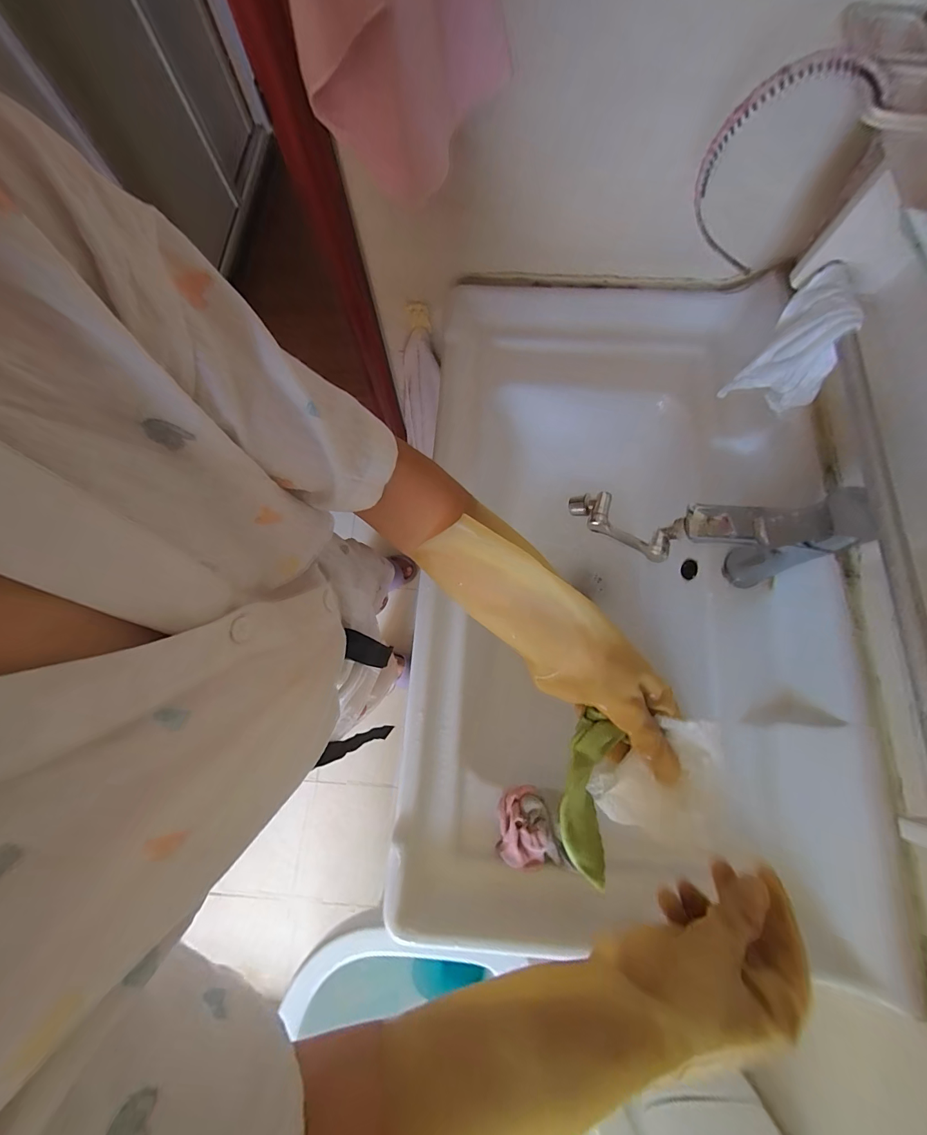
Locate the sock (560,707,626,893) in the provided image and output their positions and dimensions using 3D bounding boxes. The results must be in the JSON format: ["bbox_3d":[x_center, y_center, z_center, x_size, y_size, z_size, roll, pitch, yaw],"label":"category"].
[{"bbox_3d":[0.105,0.197,0.338,0.041,0.040,0.150,-3,108,0],"label":"sock"}]

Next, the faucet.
[{"bbox_3d":[0.249,-0.038,0.436,0.255,0.168,0.060,6,75,3],"label":"faucet"}]

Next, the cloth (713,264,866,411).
[{"bbox_3d":[0.348,-0.224,0.407,0.062,0.107,0.081,-44,78,-10],"label":"cloth"}]

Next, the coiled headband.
[{"bbox_3d":[0.259,-0.344,0.353,0.101,0.148,0.016,3,75,2],"label":"coiled headband"}]

